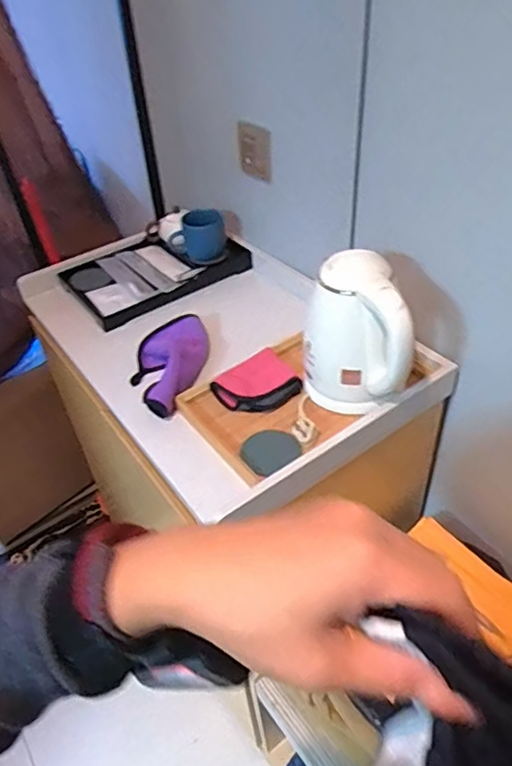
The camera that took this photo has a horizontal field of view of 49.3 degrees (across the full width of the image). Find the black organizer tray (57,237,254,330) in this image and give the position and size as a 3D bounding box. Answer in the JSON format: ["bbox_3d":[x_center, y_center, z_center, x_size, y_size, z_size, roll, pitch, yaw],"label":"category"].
[{"bbox_3d":[-0.198,-0.234,1.126,0.328,0.038,0.221,-28,46,-25],"label":"black organizer tray"}]

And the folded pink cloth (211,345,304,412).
[{"bbox_3d":[0.001,0.003,0.835,0.116,0.014,0.095,-32,66,-20],"label":"folded pink cloth"}]

